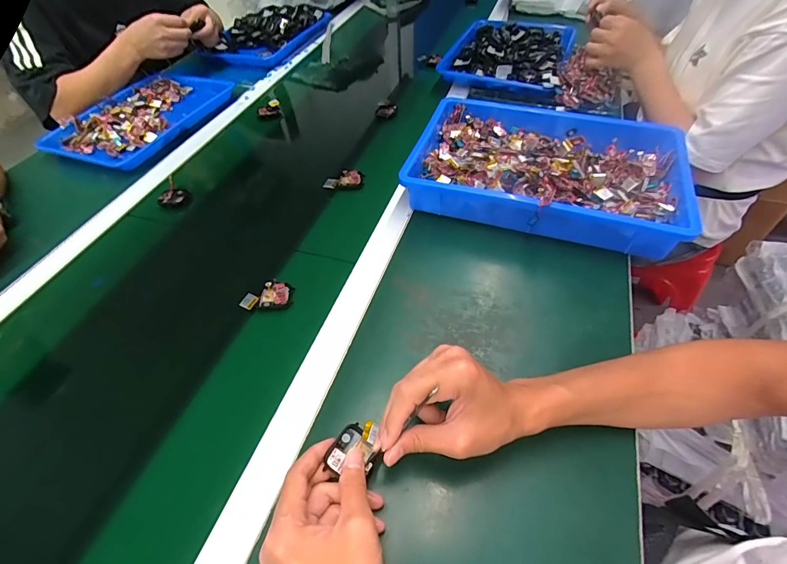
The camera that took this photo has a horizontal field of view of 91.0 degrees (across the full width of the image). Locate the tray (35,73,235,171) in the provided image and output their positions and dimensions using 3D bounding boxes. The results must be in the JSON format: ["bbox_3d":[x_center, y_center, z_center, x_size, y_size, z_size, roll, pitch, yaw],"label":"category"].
[{"bbox_3d":[-0.515,-0.347,0.799,0.225,0.032,0.334,18,55,16],"label":"tray"}]

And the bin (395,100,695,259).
[{"bbox_3d":[0.219,-0.166,0.580,0.381,0.071,0.245,14,54,13],"label":"bin"}]

